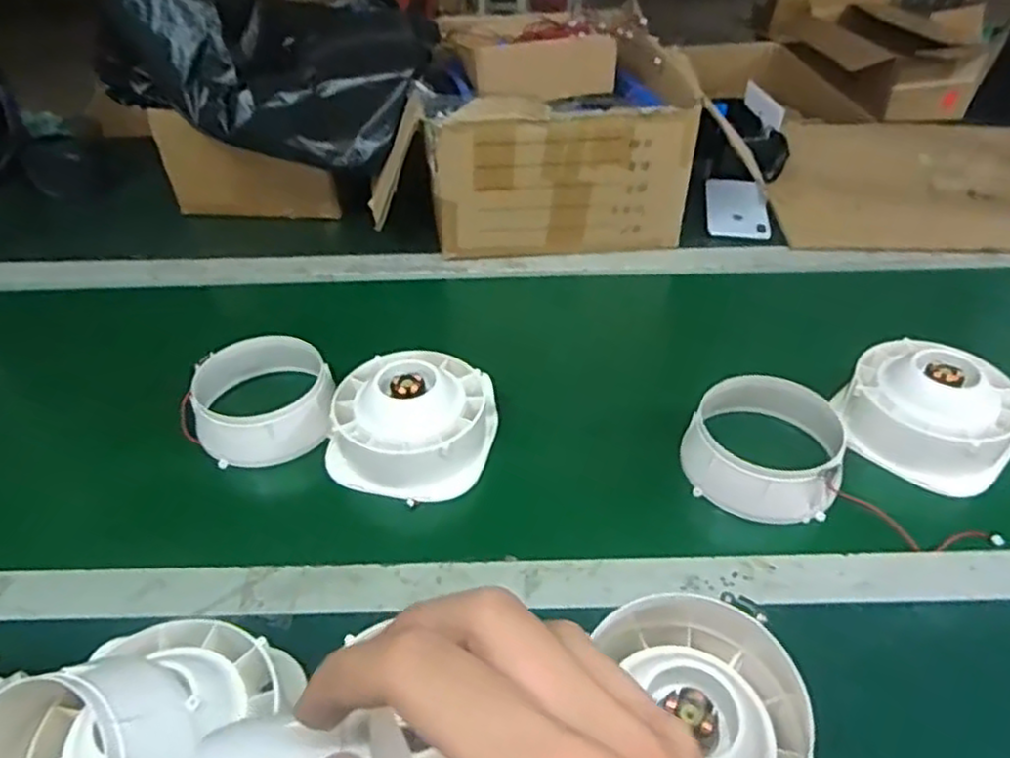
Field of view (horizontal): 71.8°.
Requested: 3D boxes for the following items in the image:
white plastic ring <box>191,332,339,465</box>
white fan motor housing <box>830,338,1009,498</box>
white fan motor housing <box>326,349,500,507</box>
[{"bbox_3d":[-0.220,0.017,0.637,0.122,0.058,0.122,-2,39,1],"label":"white plastic ring"},{"bbox_3d":[0.363,0.020,0.593,0.130,0.055,0.123,31,53,33],"label":"white fan motor housing"},{"bbox_3d":[-0.080,0.035,0.606,0.136,0.071,0.134,-2,39,1],"label":"white fan motor housing"}]

